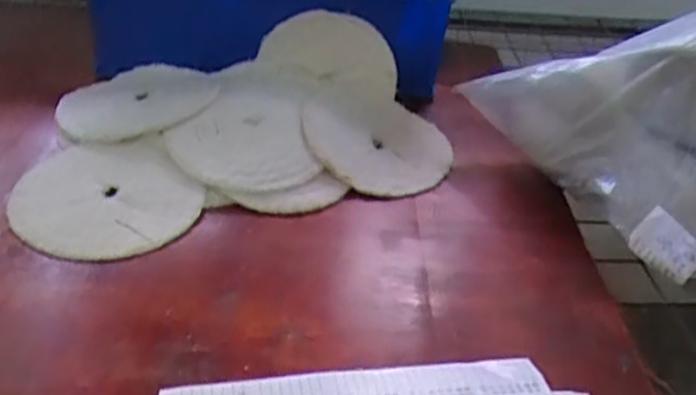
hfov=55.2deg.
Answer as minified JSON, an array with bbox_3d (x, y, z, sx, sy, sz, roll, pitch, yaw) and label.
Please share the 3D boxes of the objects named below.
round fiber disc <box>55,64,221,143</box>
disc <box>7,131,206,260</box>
[{"bbox_3d":[-0.259,-0.119,0.799,0.168,0.019,0.180,3,39,-3],"label":"round fiber disc"},{"bbox_3d":[-0.245,-0.004,0.680,0.182,0.015,0.158,0,46,-6],"label":"disc"}]

